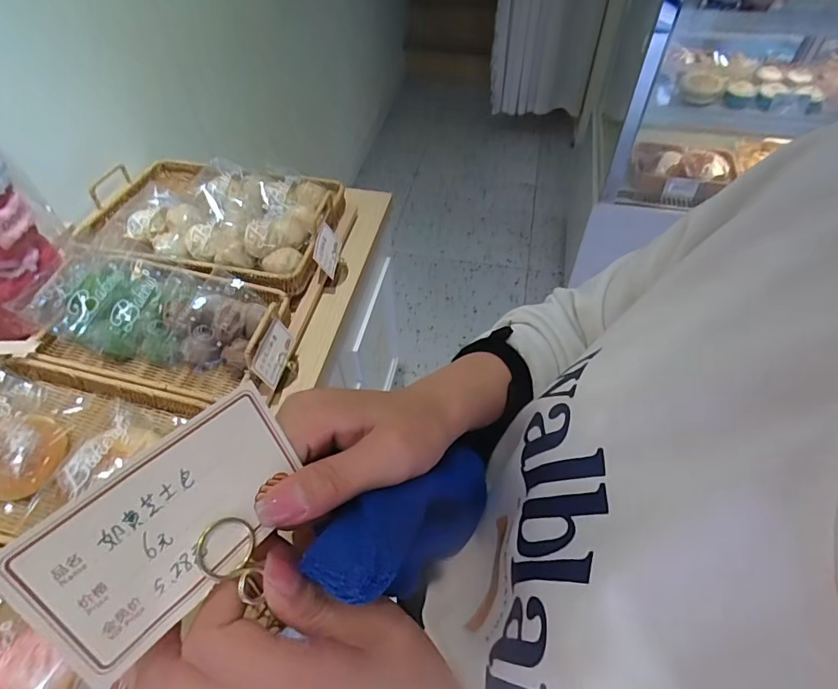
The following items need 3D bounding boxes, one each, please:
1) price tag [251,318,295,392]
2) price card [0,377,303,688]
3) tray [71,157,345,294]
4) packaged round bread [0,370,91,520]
[{"bbox_3d":[-0.200,0.011,0.653,0.007,0.049,0.089,-8,53,31],"label":"price tag"},{"bbox_3d":[-0.080,0.058,0.161,0.004,0.053,0.088,-7,26,46],"label":"price card"},{"bbox_3d":[-0.356,-0.232,0.824,0.409,0.074,0.301,9,53,9],"label":"tray"},{"bbox_3d":[-0.482,0.110,0.551,0.135,0.055,0.161,3,52,4],"label":"packaged round bread"}]

